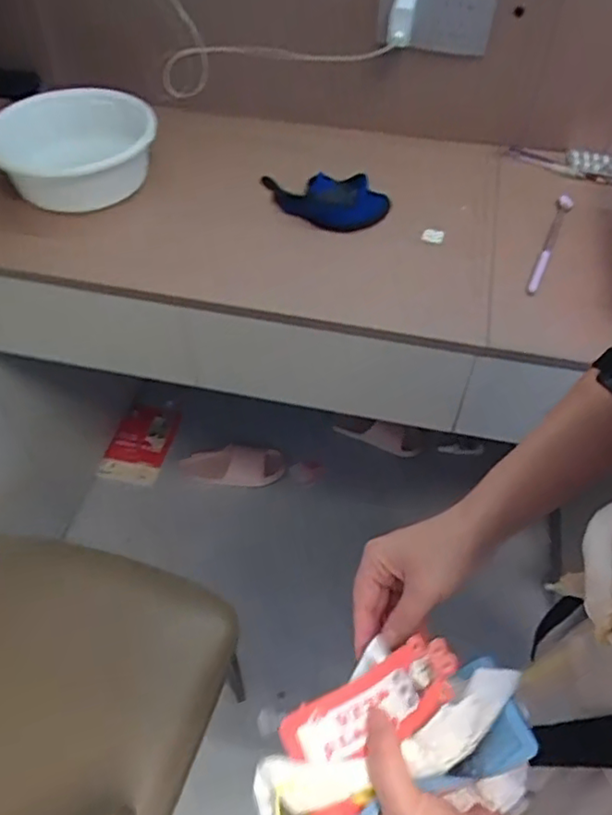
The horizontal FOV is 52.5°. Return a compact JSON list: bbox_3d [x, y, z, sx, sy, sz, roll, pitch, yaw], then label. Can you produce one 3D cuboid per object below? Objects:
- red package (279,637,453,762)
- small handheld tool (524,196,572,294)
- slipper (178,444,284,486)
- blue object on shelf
[{"bbox_3d":[0.043,0.191,0.399,0.117,0.021,0.044,-26,58,-4],"label":"red package"},{"bbox_3d":[0.347,-0.235,0.879,0.020,0.021,0.223,22,56,12],"label":"small handheld tool"},{"bbox_3d":[-0.184,0.148,1.542,0.250,0.070,0.083,1,54,-3],"label":"slipper"},{"bbox_3d":[0.033,-0.310,0.931,0.182,0.034,0.095,-2,54,-5],"label":"blue object on shelf"}]

